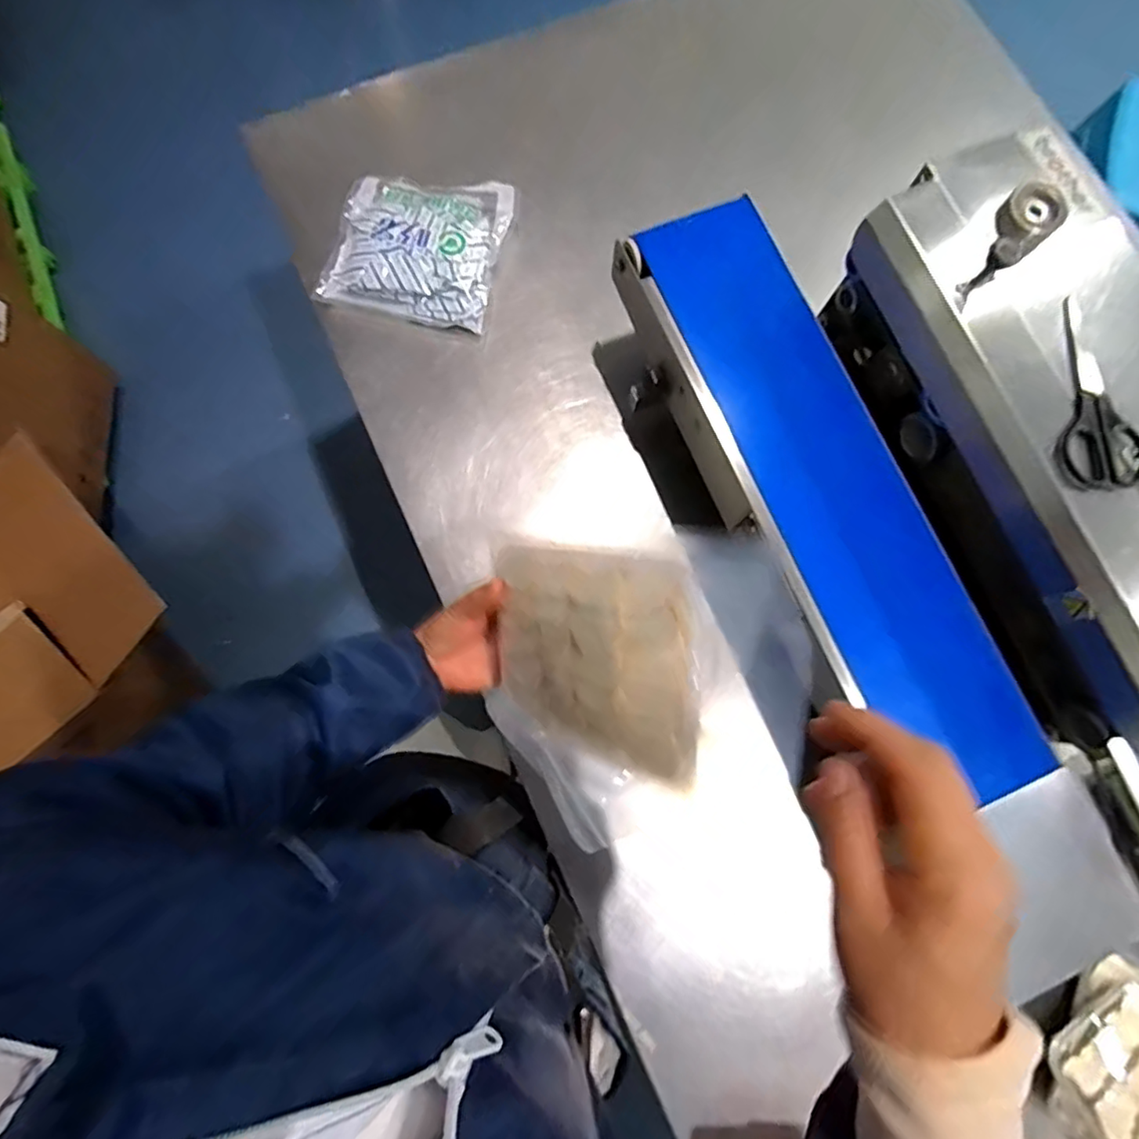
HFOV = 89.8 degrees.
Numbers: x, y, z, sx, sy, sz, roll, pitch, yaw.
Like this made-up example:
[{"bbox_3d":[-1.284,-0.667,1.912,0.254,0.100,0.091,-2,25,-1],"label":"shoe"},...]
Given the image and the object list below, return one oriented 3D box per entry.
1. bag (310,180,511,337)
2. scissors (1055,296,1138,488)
[{"bbox_3d":[-0.191,-0.413,0.734,0.205,0.048,0.202,14,79,1],"label":"bag"},{"bbox_3d":[0.429,-0.143,0.460,0.057,0.019,0.166,12,79,1],"label":"scissors"}]

